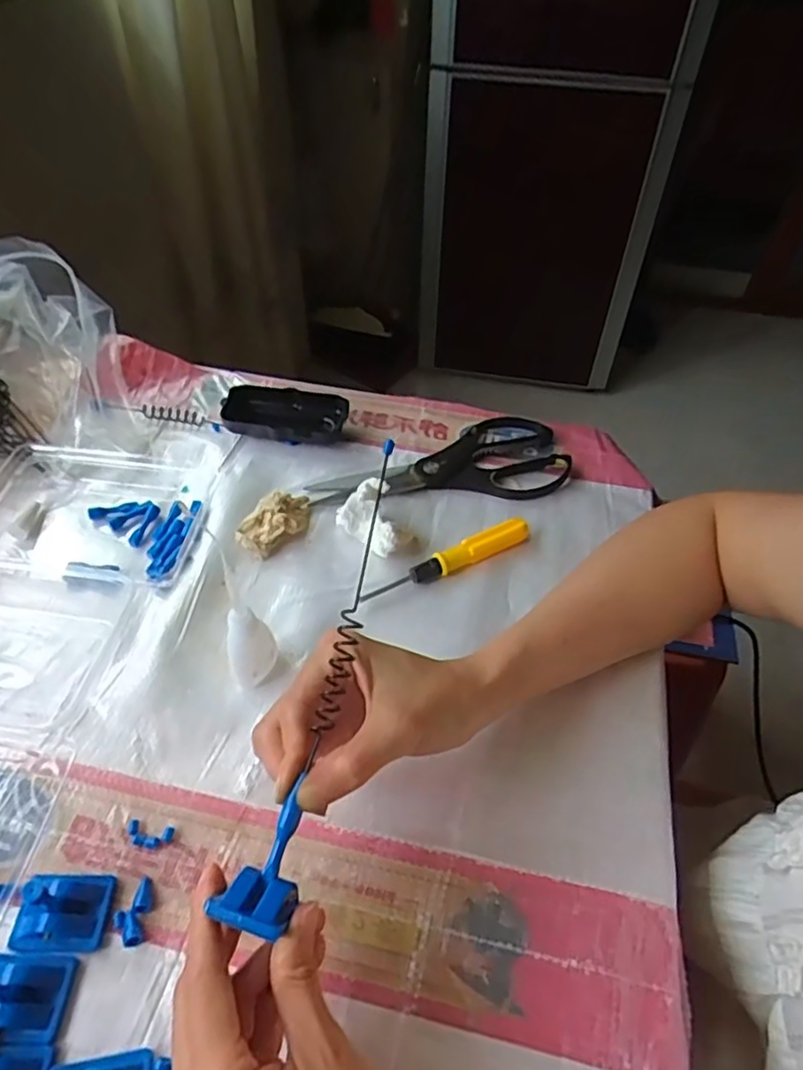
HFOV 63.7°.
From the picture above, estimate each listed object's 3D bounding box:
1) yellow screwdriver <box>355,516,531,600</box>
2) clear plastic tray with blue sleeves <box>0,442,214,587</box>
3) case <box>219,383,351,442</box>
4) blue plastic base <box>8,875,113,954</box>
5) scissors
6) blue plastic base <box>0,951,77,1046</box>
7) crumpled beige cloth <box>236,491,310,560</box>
[{"bbox_3d":[0.037,0.019,0.480,0.139,0.016,0.016,-22,53,-21],"label":"yellow screwdriver"},{"bbox_3d":[-0.243,-0.023,0.498,0.190,0.032,0.117,7,48,4],"label":"clear plastic tray with blue sleeves"},{"bbox_3d":[-0.104,-0.106,0.574,0.106,0.026,0.049,7,48,4],"label":"case"},{"bbox_3d":[-0.170,0.185,0.321,0.044,0.018,0.034,1,48,-1],"label":"blue plastic base"},{"bbox_3d":[0.032,-0.062,0.554,0.220,0.011,0.096,-7,49,-8],"label":"scissors"},{"bbox_3d":[-0.178,0.211,0.297,0.041,0.024,0.034,3,48,1],"label":"blue plastic base"},{"bbox_3d":[-0.095,-0.012,0.495,0.034,0.024,0.067,36,56,26],"label":"crumpled beige cloth"}]

